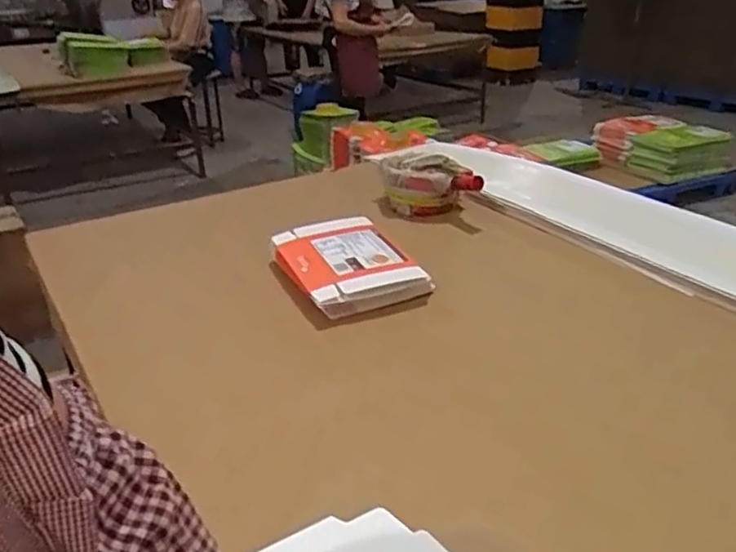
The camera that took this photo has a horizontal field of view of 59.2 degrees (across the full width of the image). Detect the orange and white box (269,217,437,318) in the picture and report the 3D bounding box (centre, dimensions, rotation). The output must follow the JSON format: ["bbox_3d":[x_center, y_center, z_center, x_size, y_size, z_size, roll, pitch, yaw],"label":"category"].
[{"bbox_3d":[-0.049,-0.036,1.312,0.232,0.044,0.322,-14,28,-22],"label":"orange and white box"}]

